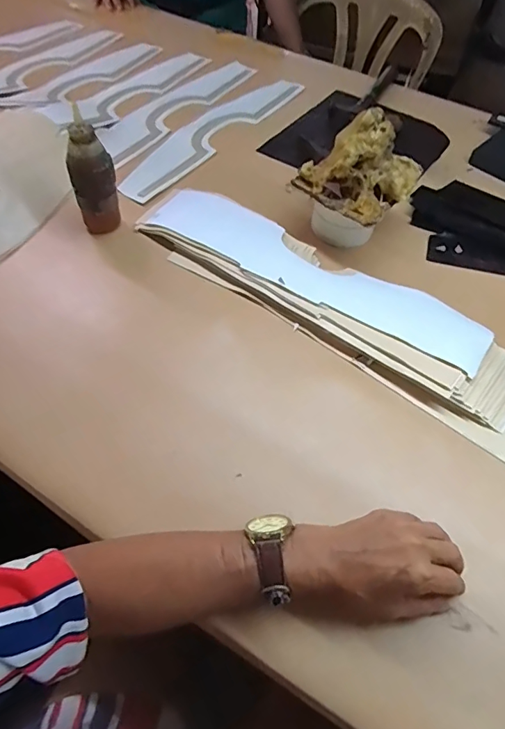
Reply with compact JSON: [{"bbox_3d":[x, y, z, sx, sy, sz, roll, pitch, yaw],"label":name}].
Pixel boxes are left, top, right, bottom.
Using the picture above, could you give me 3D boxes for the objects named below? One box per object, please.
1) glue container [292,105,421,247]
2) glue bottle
[{"bbox_3d":[0.134,-0.230,0.562,0.125,0.141,0.116,-38,66,-24],"label":"glue container"},{"bbox_3d":[-0.193,-0.223,0.549,0.052,0.129,0.044,-17,58,-14],"label":"glue bottle"}]

